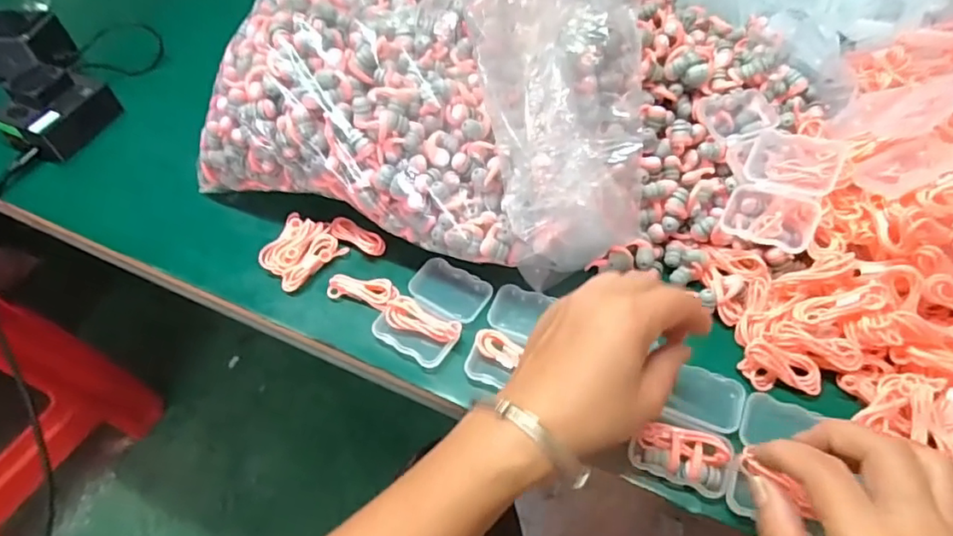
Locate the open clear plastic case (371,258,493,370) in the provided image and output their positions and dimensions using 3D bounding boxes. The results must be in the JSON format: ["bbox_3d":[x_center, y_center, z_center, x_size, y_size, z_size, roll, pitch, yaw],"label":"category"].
[{"bbox_3d":[-0.028,0.031,0.407,0.056,0.022,0.078,27,60,20],"label":"open clear plastic case"}]

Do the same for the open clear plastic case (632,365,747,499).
[{"bbox_3d":[0.129,0.094,0.348,0.052,0.022,0.077,20,57,16],"label":"open clear plastic case"}]

